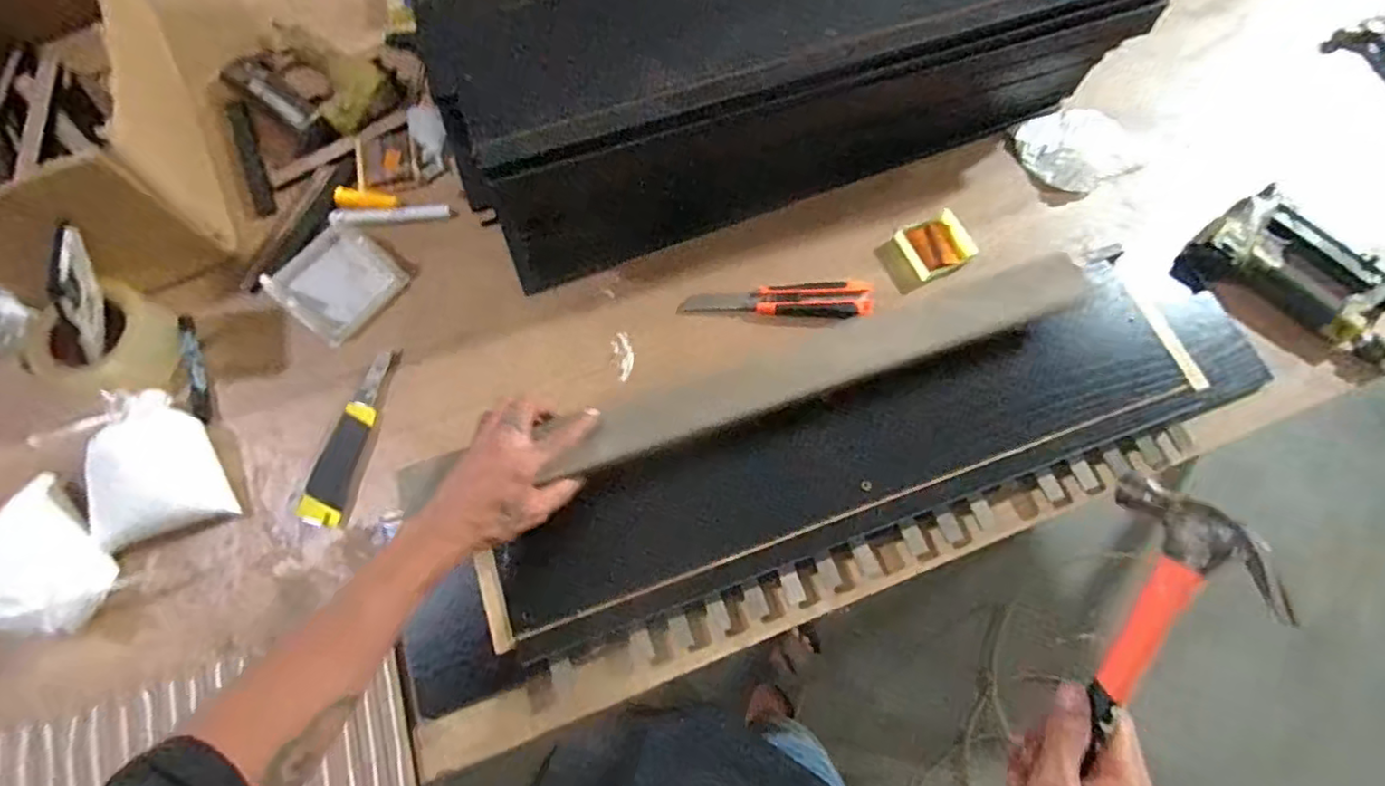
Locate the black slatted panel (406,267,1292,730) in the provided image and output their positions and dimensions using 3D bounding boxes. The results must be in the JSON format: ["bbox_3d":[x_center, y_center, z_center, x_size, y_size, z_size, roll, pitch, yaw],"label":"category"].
[{"bbox_3d":[0.167,0.084,0.583,0.872,0.065,0.184,-22,72,-7],"label":"black slatted panel"}]

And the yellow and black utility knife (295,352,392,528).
[{"bbox_3d":[-0.343,0.043,0.626,0.041,0.020,0.182,15,72,5],"label":"yellow and black utility knife"}]

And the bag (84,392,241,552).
[{"bbox_3d":[-0.528,0.073,0.595,0.108,0.063,0.139,-28,73,-9],"label":"bag"}]

